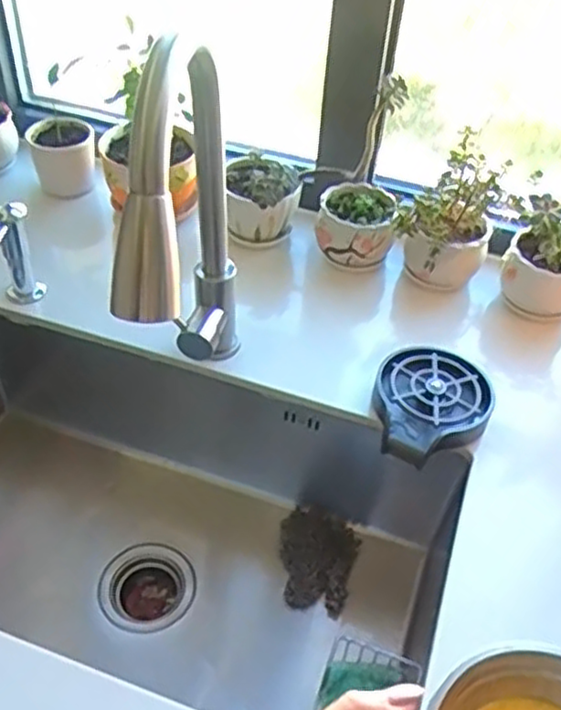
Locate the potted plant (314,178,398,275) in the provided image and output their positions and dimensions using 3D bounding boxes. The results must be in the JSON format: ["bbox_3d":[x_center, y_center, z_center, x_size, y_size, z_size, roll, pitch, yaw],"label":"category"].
[{"bbox_3d":[0.097,-0.164,0.940,0.097,0.084,0.086,7,44,3],"label":"potted plant"}]

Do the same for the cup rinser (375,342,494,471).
[{"bbox_3d":[0.161,0.052,0.779,0.118,0.042,0.136,23,47,18],"label":"cup rinser"}]

